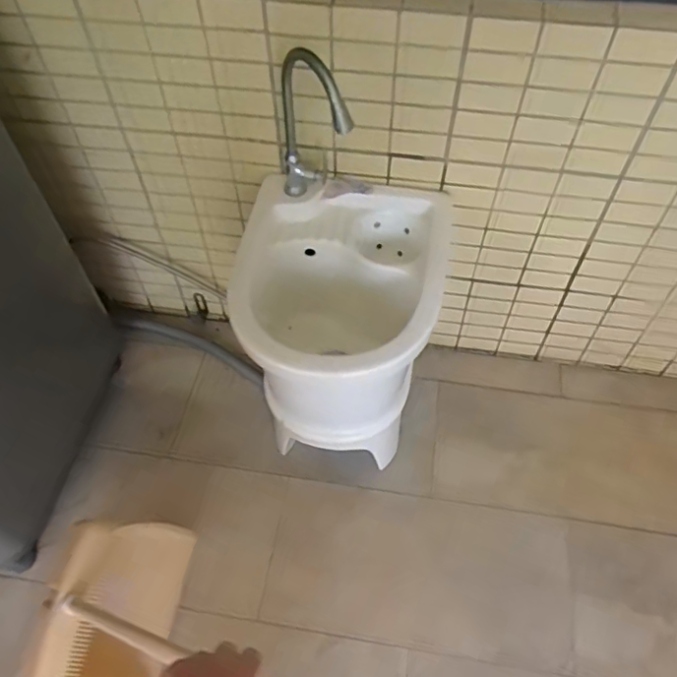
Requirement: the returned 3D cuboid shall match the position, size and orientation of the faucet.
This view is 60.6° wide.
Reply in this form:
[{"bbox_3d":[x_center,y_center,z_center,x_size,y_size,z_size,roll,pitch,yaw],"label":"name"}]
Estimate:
[{"bbox_3d":[-0.041,-0.315,0.948,0.065,0.299,0.186,-19,58,-12],"label":"faucet"}]

